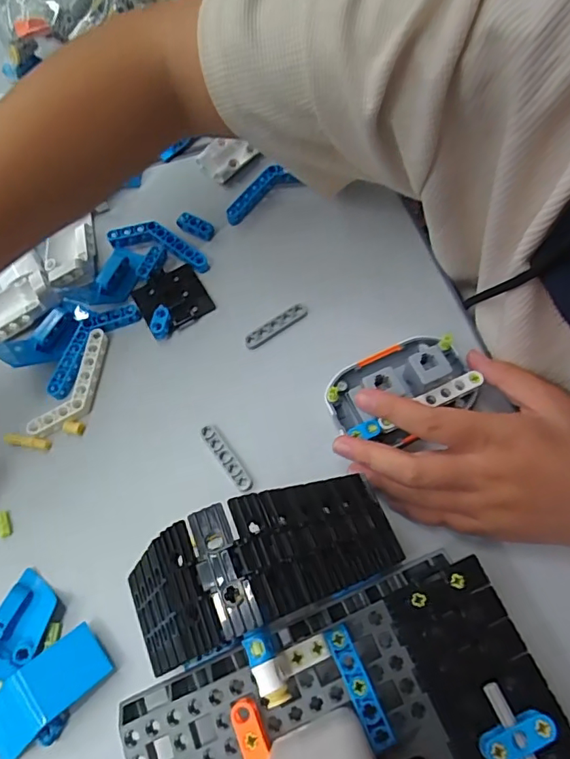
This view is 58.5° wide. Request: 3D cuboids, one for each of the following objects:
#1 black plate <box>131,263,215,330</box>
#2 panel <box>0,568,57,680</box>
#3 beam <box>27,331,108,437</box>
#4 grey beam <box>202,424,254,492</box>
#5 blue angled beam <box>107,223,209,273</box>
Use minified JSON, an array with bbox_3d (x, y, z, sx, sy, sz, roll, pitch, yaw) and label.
[{"bbox_3d":[-0.080,-0.059,0.366,0.047,0.006,0.048,-34,69,-10],"label":"black plate"},{"bbox_3d":[-0.147,0.136,0.282,0.033,0.010,0.050,20,53,9],"label":"panel"},{"bbox_3d":[-0.137,0.004,0.339,0.026,0.010,0.079,21,70,12],"label":"beam"},{"bbox_3d":[-0.037,0.049,0.318,0.010,0.004,0.049,-35,69,-10],"label":"grey beam"},{"bbox_3d":[-0.094,-0.103,0.386,0.079,0.013,0.023,16,69,10],"label":"blue angled beam"}]

